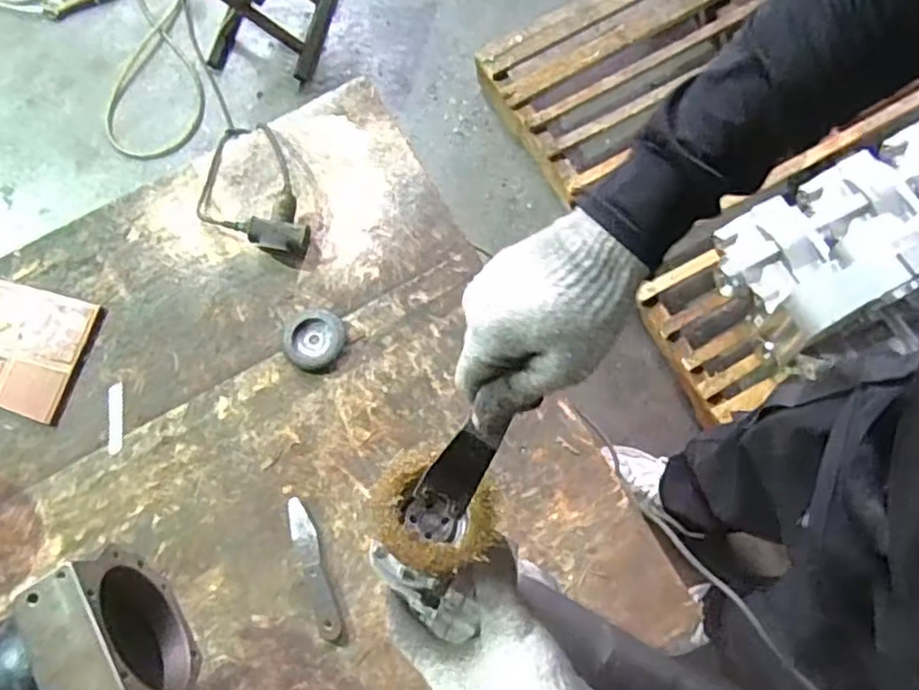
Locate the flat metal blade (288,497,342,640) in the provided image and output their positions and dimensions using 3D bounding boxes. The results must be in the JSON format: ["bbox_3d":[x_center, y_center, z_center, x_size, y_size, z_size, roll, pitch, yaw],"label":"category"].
[{"bbox_3d":[-0.187,0.283,0.884,0.029,0.005,0.177,-20,76,-3],"label":"flat metal blade"}]

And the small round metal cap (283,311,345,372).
[{"bbox_3d":[-0.206,-0.007,0.982,0.082,0.018,0.082,-1,73,5],"label":"small round metal cap"}]

